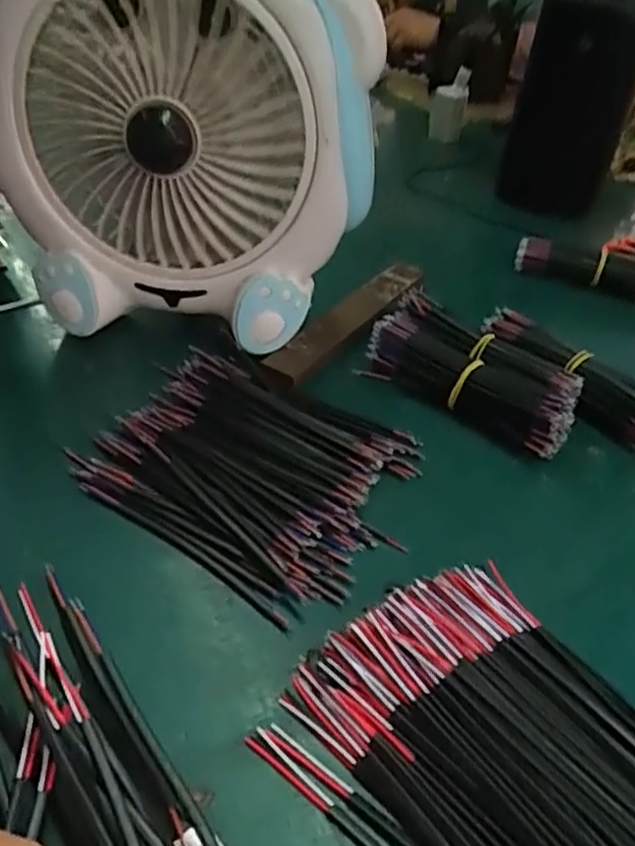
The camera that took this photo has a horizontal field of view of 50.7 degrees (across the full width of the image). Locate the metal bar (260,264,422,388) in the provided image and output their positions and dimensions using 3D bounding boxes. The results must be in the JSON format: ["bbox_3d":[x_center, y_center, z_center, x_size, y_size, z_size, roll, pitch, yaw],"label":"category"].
[{"bbox_3d":[0.031,-0.083,0.529,0.035,0.014,0.207,28,45,24],"label":"metal bar"}]

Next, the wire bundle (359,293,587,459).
[{"bbox_3d":[0.107,-0.033,0.467,0.149,0.040,0.075,29,45,25],"label":"wire bundle"}]

